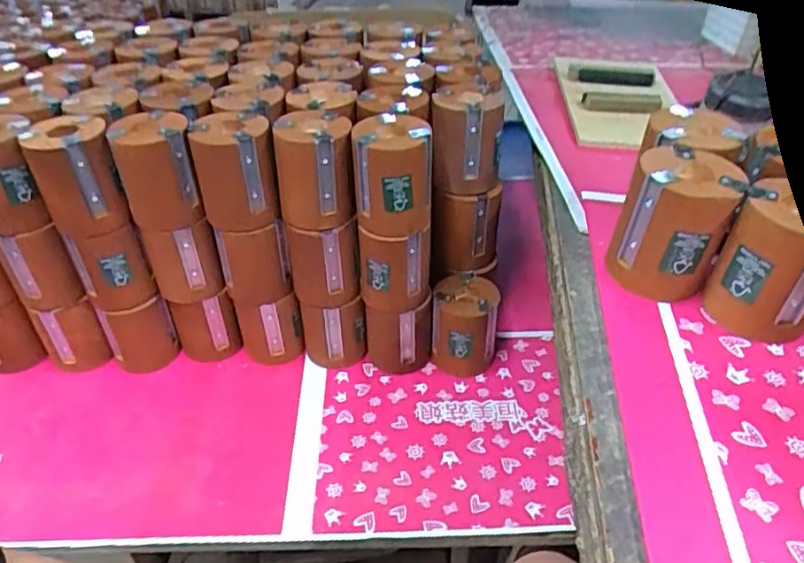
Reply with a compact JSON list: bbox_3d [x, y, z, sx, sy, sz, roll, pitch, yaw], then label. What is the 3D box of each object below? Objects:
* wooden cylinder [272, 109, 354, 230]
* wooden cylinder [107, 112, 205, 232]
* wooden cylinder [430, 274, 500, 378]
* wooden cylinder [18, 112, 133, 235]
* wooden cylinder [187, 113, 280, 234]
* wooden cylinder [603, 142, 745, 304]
[{"bbox_3d":[-0.091,-0.117,0.646,0.075,0.100,0.075,-5,39,-7],"label":"wooden cylinder"},{"bbox_3d":[-0.257,-0.114,0.646,0.073,0.104,0.077,-16,42,-19],"label":"wooden cylinder"},{"bbox_3d":[0.075,0.056,0.751,0.080,0.101,0.073,7,39,8],"label":"wooden cylinder"},{"bbox_3d":[-0.336,-0.107,0.637,0.075,0.102,0.076,-23,45,-27],"label":"wooden cylinder"},{"bbox_3d":[-0.172,-0.115,0.644,0.076,0.103,0.071,-7,40,-10],"label":"wooden cylinder"},{"bbox_3d":[0.220,-0.044,0.507,0.081,0.105,0.083,18,40,18],"label":"wooden cylinder"}]

